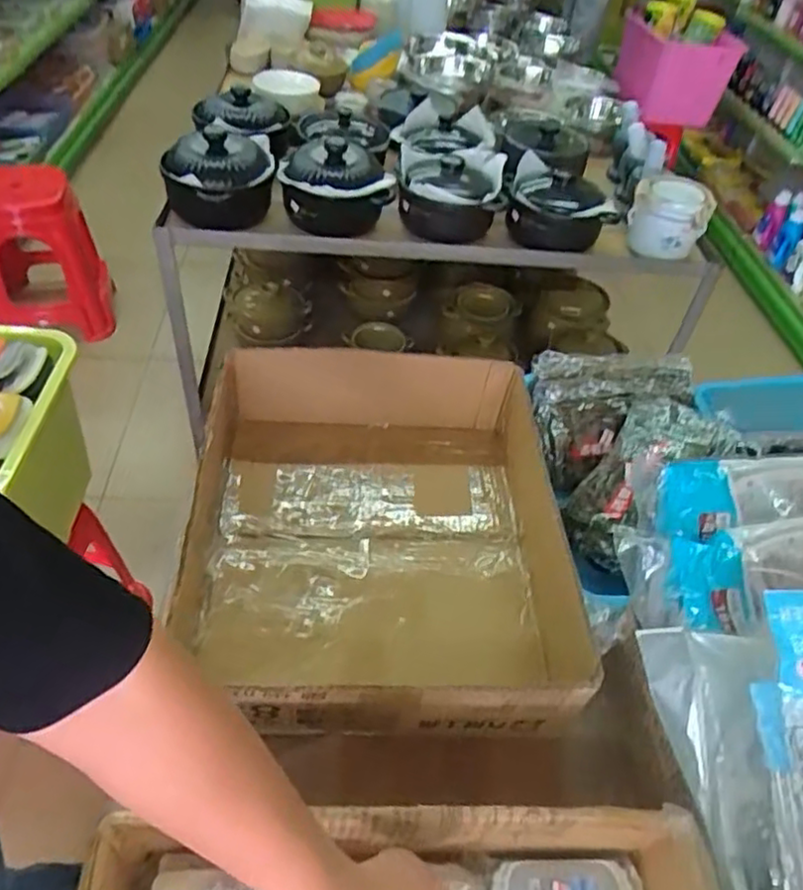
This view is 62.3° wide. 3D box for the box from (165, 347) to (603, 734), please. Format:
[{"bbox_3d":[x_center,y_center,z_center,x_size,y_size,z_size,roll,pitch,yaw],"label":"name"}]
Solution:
[{"bbox_3d":[-0.026,0.092,0.837,0.439,0.164,0.514,1,43,-6],"label":"box"}]

